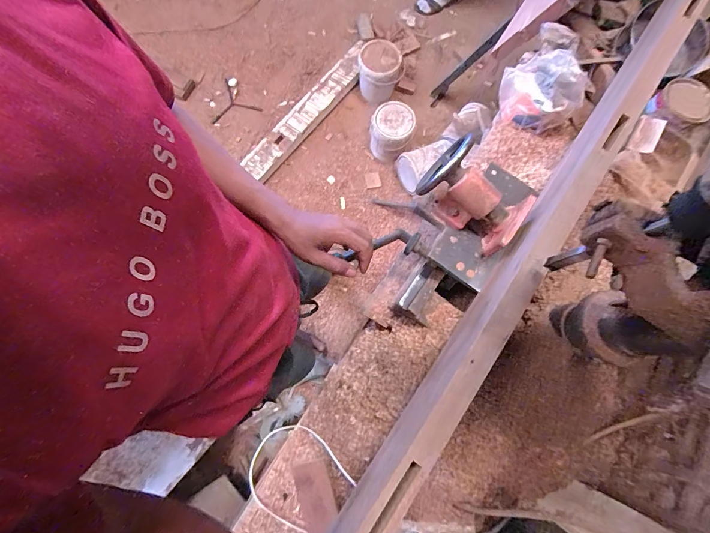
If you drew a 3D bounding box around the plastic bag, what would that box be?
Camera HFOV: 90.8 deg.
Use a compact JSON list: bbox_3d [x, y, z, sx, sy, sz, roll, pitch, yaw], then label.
[{"bbox_3d":[0.394,-0.379,0.741,0.095,0.155,0.161,-40,80,-10],"label":"plastic bag"}]

